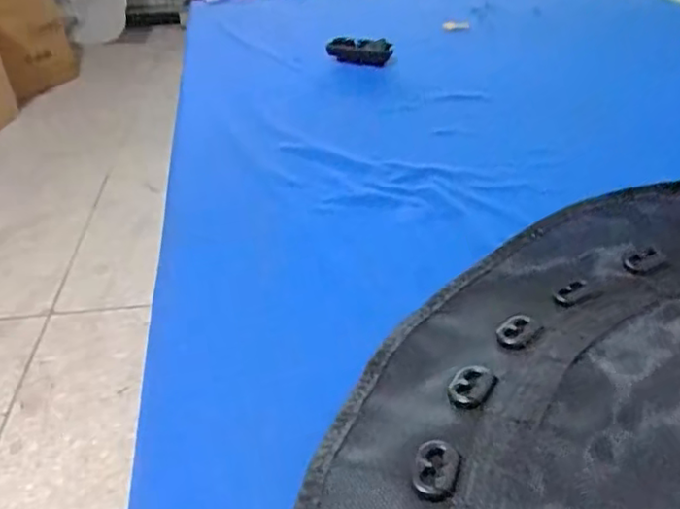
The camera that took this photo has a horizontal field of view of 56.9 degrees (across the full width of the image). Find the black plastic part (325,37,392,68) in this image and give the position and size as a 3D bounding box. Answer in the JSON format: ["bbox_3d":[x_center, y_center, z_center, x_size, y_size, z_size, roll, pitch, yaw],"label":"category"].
[{"bbox_3d":[0.034,-0.355,1.099,0.111,0.043,0.029,-7,36,-8],"label":"black plastic part"}]

